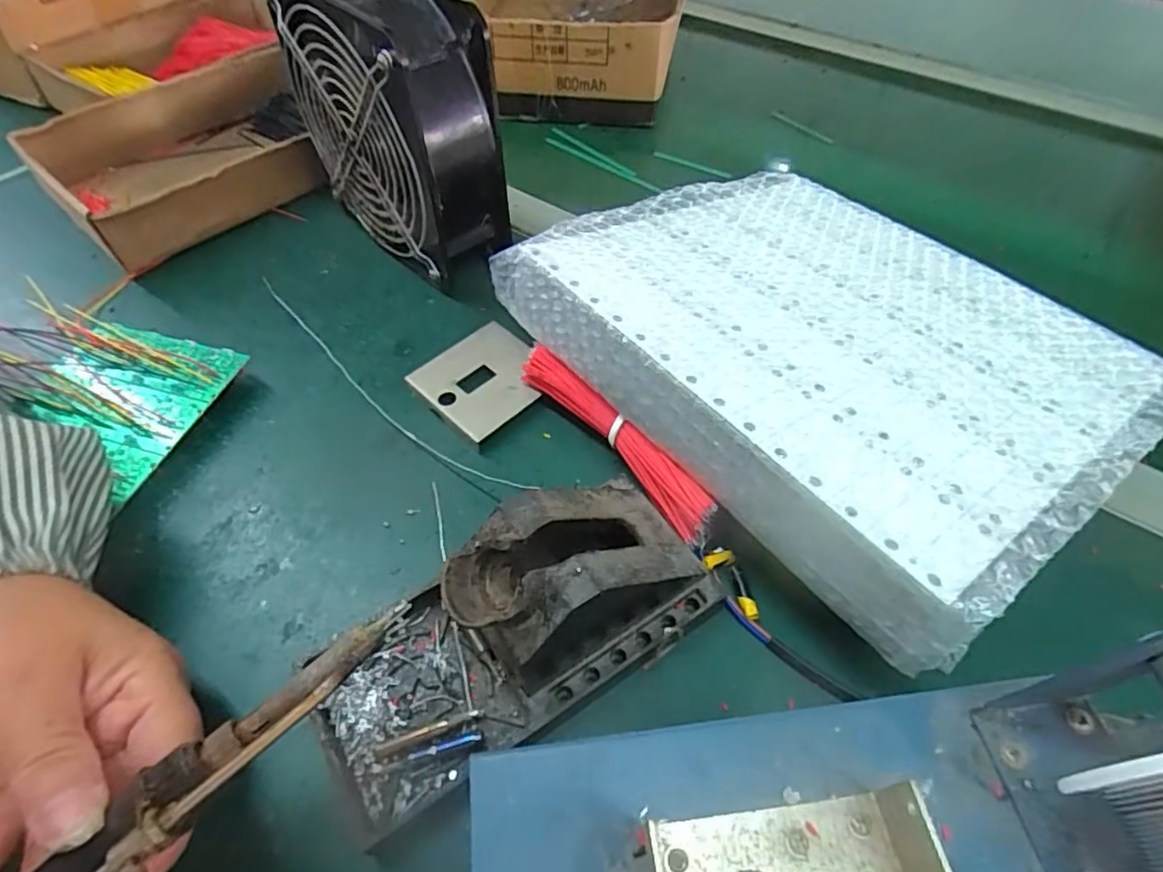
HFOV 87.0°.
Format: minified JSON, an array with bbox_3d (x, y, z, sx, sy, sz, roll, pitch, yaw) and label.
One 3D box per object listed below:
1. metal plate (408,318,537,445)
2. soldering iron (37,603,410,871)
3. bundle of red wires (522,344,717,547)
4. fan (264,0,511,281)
[{"bbox_3d":[-0.053,-0.031,0.340,0.062,0.011,0.062,38,61,26],"label":"metal plate"},{"bbox_3d":[-0.137,0.121,0.162,0.209,0.020,0.024,-38,61,-16],"label":"soldering iron"},{"bbox_3d":[0.014,0.000,0.296,0.013,0.027,0.127,-32,59,-23],"label":"bundle of red wires"},{"bbox_3d":[-0.112,-0.181,0.368,0.143,0.151,0.057,37,61,25],"label":"fan"}]

